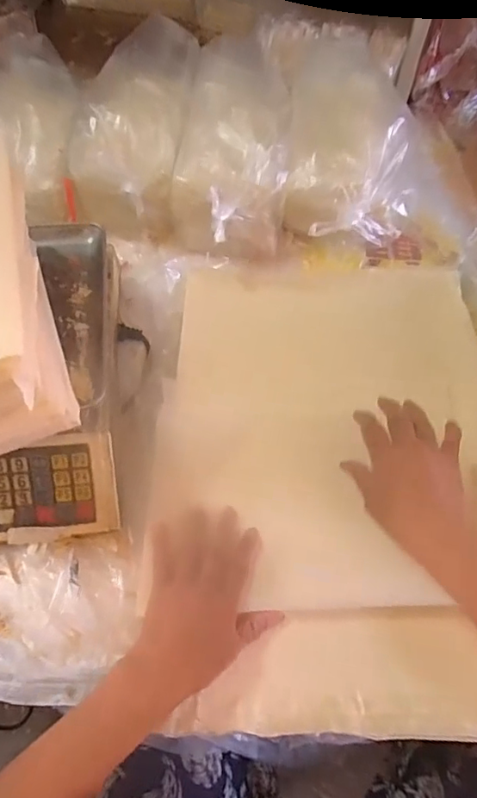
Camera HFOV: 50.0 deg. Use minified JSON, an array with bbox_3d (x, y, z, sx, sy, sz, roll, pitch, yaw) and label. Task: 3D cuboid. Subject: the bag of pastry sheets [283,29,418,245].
[{"bbox_3d":[0.149,-0.343,0.690,0.167,0.123,0.327,5,59,2],"label":"bag of pastry sheets"}]

